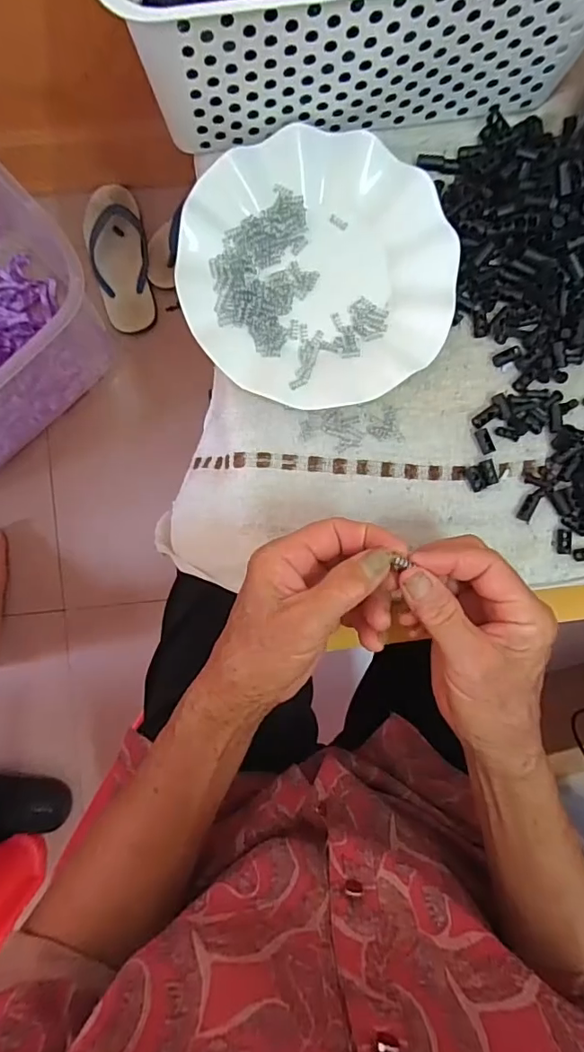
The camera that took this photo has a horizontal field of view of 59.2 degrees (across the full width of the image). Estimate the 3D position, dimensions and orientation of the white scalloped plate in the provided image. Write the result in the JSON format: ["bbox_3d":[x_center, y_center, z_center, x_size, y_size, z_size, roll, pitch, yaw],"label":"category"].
[{"bbox_3d":[0.017,-0.173,0.352,0.178,0.020,0.180,0,90,-3],"label":"white scalloped plate"}]

